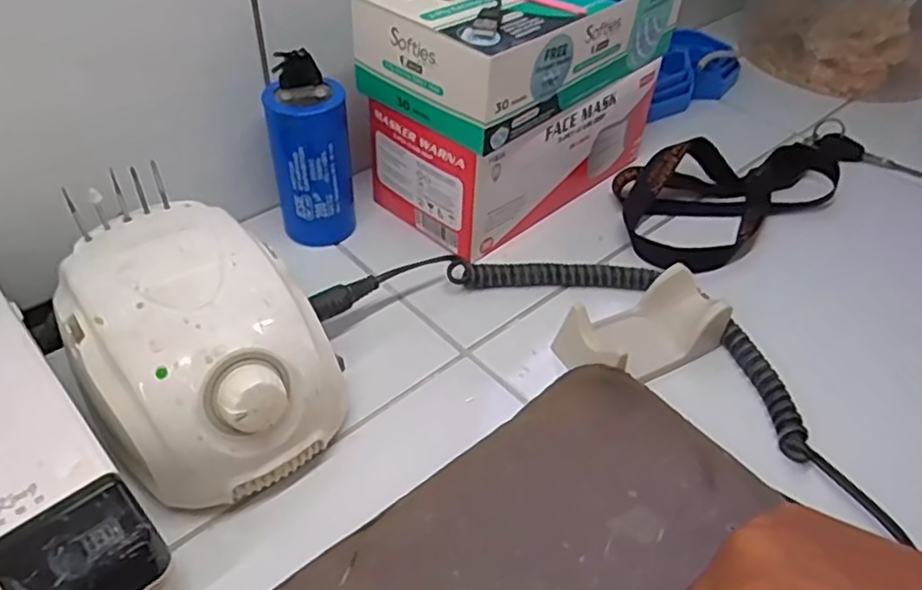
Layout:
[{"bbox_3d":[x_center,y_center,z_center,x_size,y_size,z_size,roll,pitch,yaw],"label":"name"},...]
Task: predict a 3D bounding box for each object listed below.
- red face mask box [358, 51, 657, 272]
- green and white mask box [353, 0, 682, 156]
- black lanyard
[{"bbox_3d":[0.042,-0.119,0.491,0.108,0.081,0.198,34,52,28],"label":"red face mask box"},{"bbox_3d":[0.044,-0.179,0.441,0.110,0.064,0.210,34,52,29],"label":"green and white mask box"},{"bbox_3d":[0.210,-0.092,0.503,0.275,0.026,0.101,-28,51,-28],"label":"black lanyard"}]

